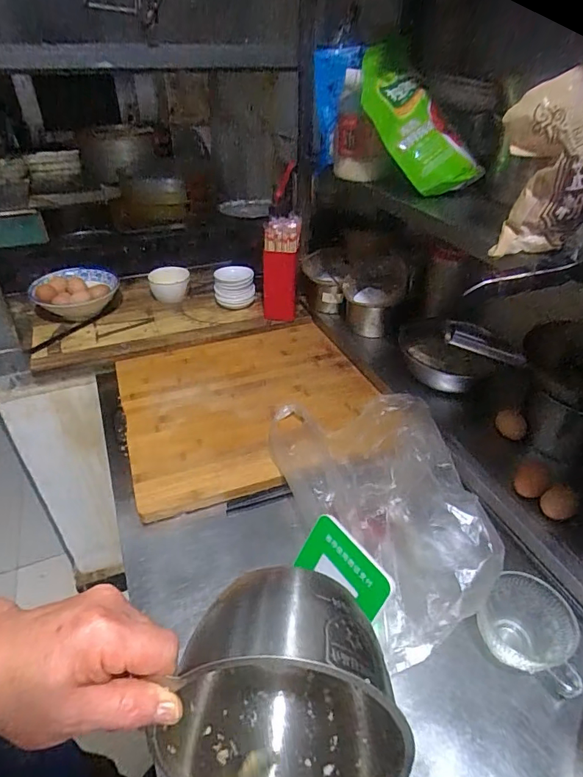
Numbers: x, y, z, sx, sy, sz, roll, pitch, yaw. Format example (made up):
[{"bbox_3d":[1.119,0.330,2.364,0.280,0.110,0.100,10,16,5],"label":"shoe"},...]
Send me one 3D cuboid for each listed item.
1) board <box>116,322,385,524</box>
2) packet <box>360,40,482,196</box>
[{"bbox_3d":[-0.077,0.020,0.862,0.461,0.036,0.434,-13,40,-17],"label":"board"},{"bbox_3d":[0.169,-0.391,0.666,0.256,0.065,0.116,53,50,-3],"label":"packet"}]

